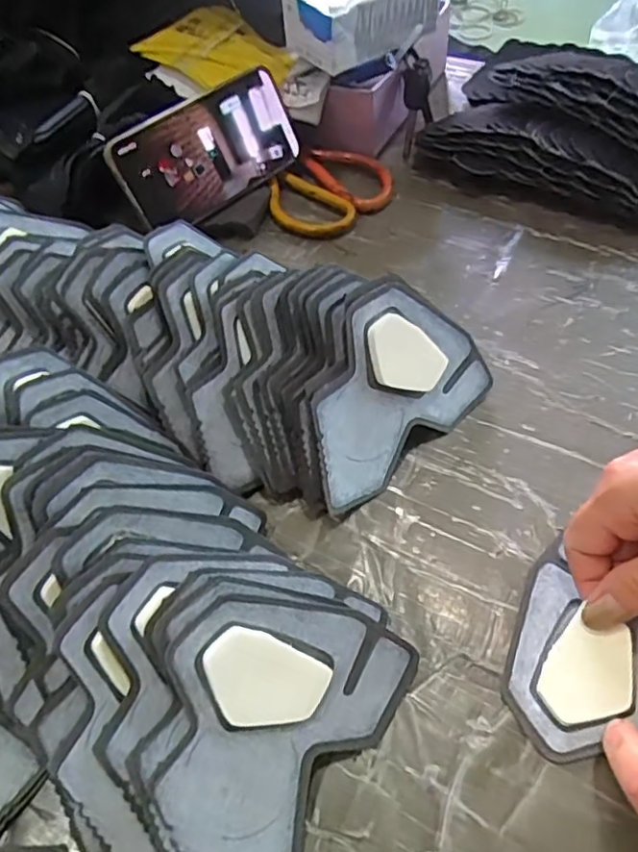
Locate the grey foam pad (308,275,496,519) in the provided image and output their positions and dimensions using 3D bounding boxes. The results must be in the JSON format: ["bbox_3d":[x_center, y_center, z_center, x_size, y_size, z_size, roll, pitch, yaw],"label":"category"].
[{"bbox_3d":[0.040,-0.021,0.328,0.122,0.094,0.008,-37,28,-17],"label":"grey foam pad"}]

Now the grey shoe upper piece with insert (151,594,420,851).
[{"bbox_3d":[-0.026,0.124,0.251,0.100,0.011,0.125,42,71,-11],"label":"grey shoe upper piece with insert"}]

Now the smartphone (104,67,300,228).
[{"bbox_3d":[-0.085,-0.215,0.465,0.153,0.072,0.008,-39,33,-20],"label":"smartphone"}]

